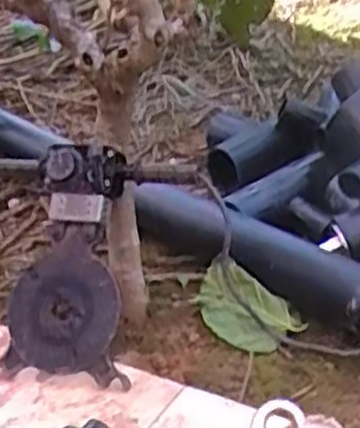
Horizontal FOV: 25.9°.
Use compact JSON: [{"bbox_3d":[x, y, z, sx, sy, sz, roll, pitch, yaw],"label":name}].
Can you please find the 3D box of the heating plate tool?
[{"bbox_3d":[-0.149,0.063,1.100,0.187,0.327,0.051,4,-6,13],"label":"heating plate tool"}]

